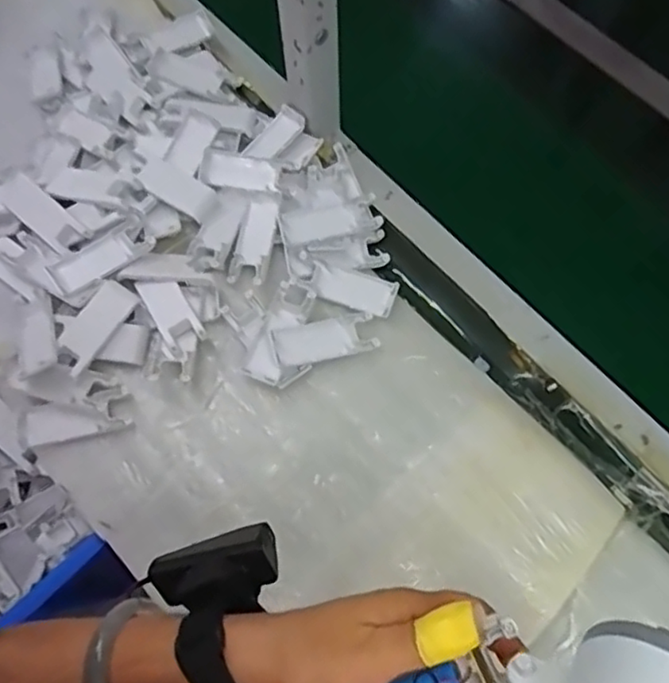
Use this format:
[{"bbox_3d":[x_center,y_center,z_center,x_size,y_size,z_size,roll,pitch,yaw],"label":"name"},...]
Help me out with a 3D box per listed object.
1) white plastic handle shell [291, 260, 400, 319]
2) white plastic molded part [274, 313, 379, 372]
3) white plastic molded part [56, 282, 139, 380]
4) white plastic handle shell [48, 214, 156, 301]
[{"bbox_3d":[0.012,-0.055,0.644,0.101,0.014,0.042,16,68,7],"label":"white plastic handle shell"},{"bbox_3d":[-0.009,-0.002,0.622,0.098,0.015,0.040,-14,68,-6],"label":"white plastic molded part"},{"bbox_3d":[-0.232,-0.015,0.611,0.039,0.010,0.090,38,81,1],"label":"white plastic molded part"},{"bbox_3d":[-0.234,-0.085,0.637,0.102,0.012,0.045,-35,72,-13],"label":"white plastic handle shell"}]

